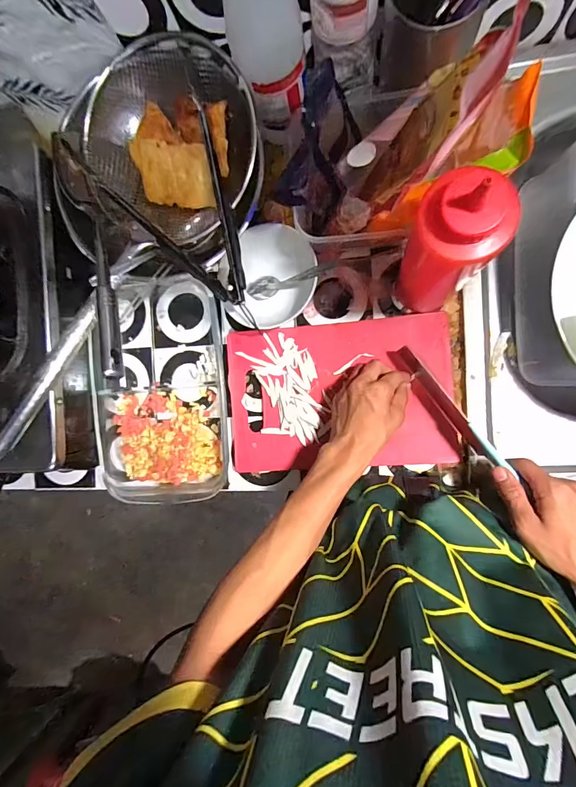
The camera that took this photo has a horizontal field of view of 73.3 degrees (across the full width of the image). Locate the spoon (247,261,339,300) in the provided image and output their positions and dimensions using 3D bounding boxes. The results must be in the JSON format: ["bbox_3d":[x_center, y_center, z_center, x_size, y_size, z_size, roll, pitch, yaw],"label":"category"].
[{"bbox_3d":[0.002,-0.141,0.466,0.120,0.020,0.029,-9,90,36],"label":"spoon"}]

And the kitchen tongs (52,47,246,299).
[{"bbox_3d":[-0.123,-0.203,0.416,0.167,0.029,0.244,-27,87,9],"label":"kitchen tongs"}]

